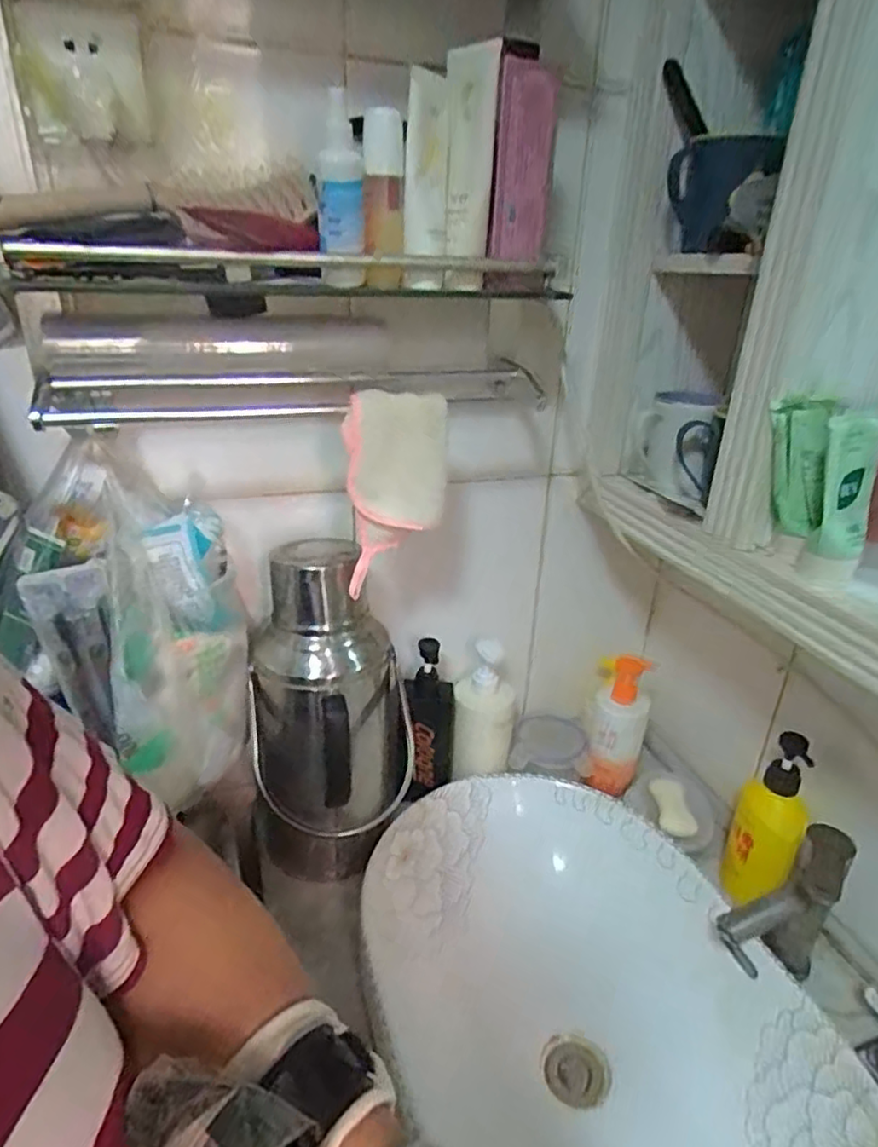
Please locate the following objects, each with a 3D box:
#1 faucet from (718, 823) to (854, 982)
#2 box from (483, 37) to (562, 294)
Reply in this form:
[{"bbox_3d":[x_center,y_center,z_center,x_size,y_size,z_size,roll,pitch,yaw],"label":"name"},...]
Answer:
[{"bbox_3d":[0.338,0.339,0.649,0.133,0.153,0.068,-17,33,-36],"label":"faucet"},{"bbox_3d":[0.074,-0.347,0.575,0.051,0.175,0.078,8,27,9],"label":"box"}]

